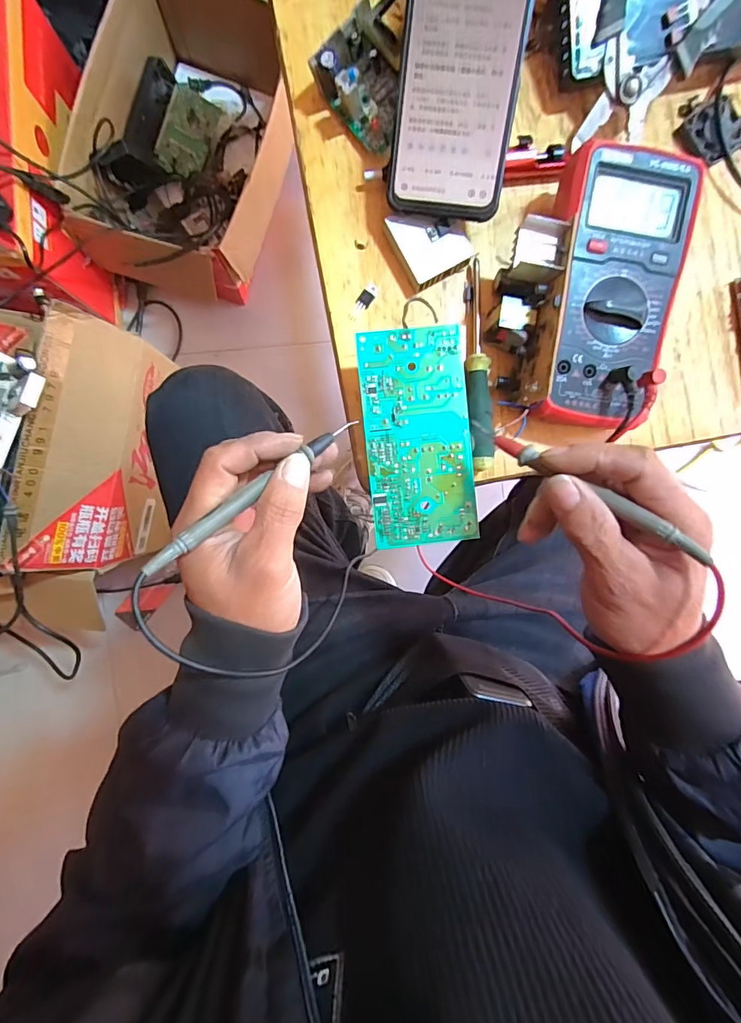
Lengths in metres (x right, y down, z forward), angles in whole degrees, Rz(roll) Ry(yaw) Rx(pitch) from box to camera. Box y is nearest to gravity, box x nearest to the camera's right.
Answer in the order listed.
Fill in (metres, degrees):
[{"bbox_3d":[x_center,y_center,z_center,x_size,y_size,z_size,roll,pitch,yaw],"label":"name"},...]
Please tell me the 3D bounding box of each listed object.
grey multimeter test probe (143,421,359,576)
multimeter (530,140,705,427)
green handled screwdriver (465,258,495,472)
[{"bbox_3d":[-0.060,-0.014,0.258,0.148,0.006,0.009,-39,94,-25],"label":"grey multimeter test probe"},{"bbox_3d":[0.167,-0.152,0.332,0.087,0.053,0.179,8,91,-4],"label":"multimeter"},{"bbox_3d":[0.079,-0.108,0.345,0.018,0.018,0.154,-4,92,-4],"label":"green handled screwdriver"}]

